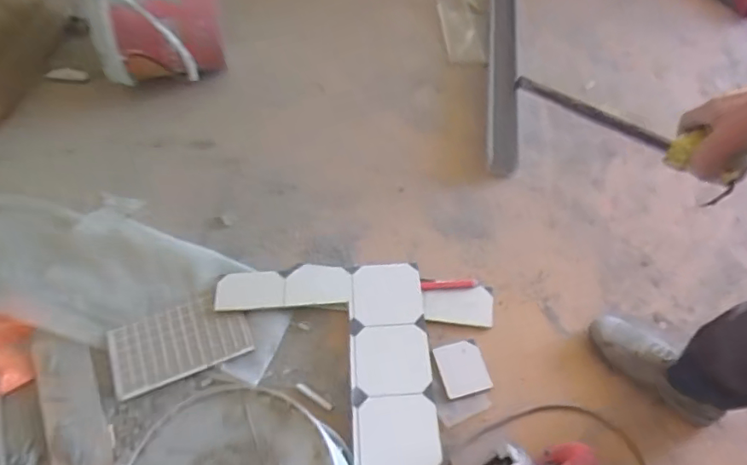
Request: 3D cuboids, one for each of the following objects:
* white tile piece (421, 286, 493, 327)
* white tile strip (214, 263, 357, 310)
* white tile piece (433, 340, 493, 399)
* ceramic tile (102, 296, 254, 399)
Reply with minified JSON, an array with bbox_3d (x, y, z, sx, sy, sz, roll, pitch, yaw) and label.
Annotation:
[{"bbox_3d":[0.168,0.145,1.087,0.135,0.013,0.075,2,61,1],"label":"white tile piece"},{"bbox_3d":[-0.181,0.106,1.103,0.271,0.014,0.092,-3,61,-2],"label":"white tile strip"},{"bbox_3d":[0.166,0.254,1.018,0.089,0.005,0.095,-12,65,-14],"label":"white tile piece"},{"bbox_3d":[-0.382,0.211,1.061,0.264,0.010,0.147,-19,63,-11],"label":"ceramic tile"}]

